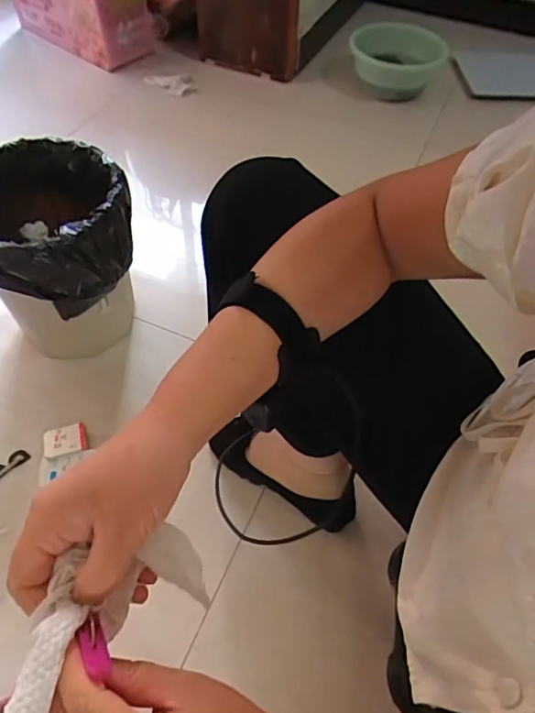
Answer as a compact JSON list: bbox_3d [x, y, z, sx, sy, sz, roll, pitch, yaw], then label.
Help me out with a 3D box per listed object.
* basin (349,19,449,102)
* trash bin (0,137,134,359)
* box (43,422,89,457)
[{"bbox_3d":[0.332,-0.742,1.311,0.239,0.132,0.240,4,55,1],"label":"basin"},{"bbox_3d":[-0.315,-0.148,0.792,0.225,0.264,0.237,-14,56,-12],"label":"trash bin"},{"bbox_3d":[-0.303,0.126,0.765,0.062,0.007,0.047,-13,56,-12],"label":"box"}]

